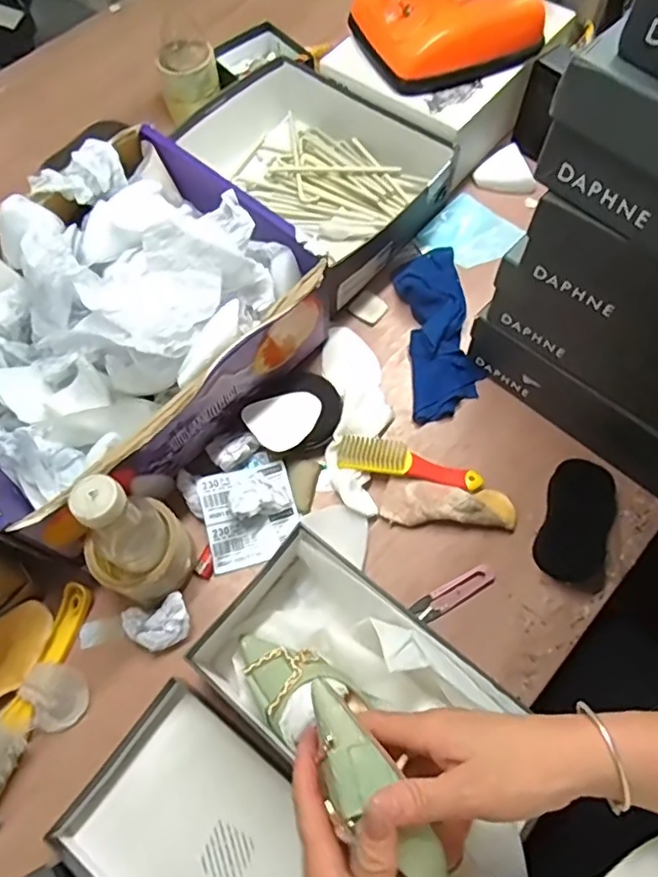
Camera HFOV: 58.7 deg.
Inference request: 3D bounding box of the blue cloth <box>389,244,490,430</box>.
[{"bbox_3d":[0.132,-0.139,0.712,0.082,0.037,0.238,-5,66,-1],"label":"blue cloth"}]

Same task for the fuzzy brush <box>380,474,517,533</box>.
[{"bbox_3d":[0.129,0.068,0.622,0.137,0.032,0.047,5,66,3],"label":"fuzzy brush"}]

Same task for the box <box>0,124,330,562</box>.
[{"bbox_3d":[-0.240,-0.124,0.619,0.320,0.138,0.392,42,73,17],"label":"box"}]

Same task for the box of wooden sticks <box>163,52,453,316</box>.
[{"bbox_3d":[-0.024,-0.361,0.784,0.342,0.093,0.258,40,73,17],"label":"box of wooden sticks"}]

